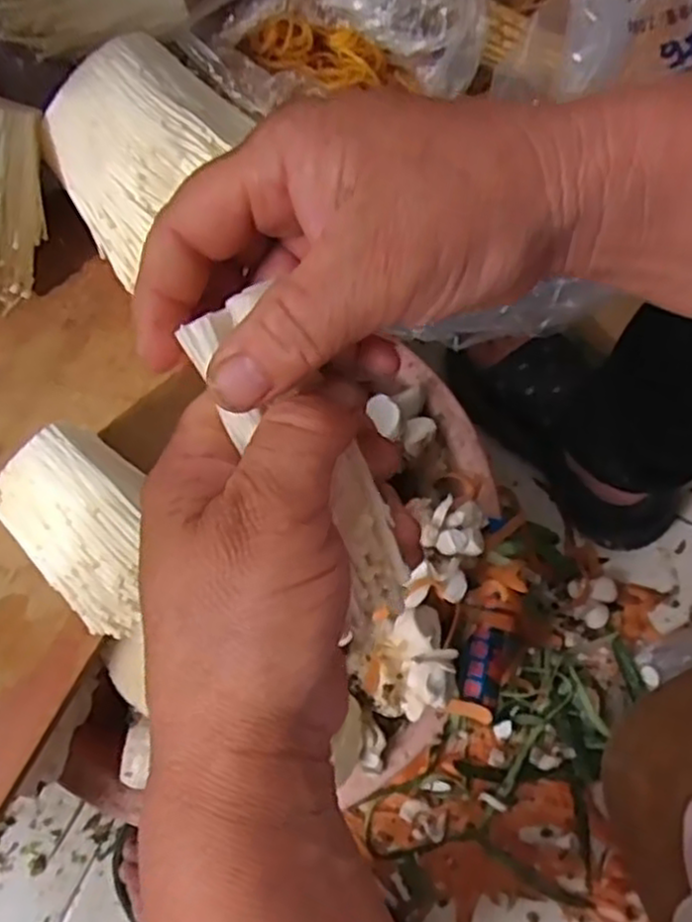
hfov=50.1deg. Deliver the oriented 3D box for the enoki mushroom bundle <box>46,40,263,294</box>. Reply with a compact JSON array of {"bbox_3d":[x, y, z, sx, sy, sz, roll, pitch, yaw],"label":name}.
[{"bbox_3d":[-0.110,-0.168,0.418,0.107,0.055,0.105,-35,113,23],"label":"enoki mushroom bundle"}]

